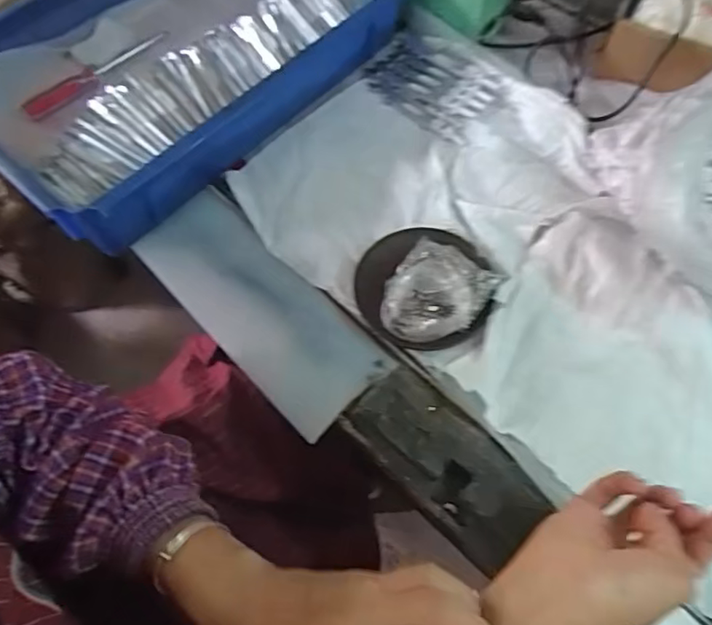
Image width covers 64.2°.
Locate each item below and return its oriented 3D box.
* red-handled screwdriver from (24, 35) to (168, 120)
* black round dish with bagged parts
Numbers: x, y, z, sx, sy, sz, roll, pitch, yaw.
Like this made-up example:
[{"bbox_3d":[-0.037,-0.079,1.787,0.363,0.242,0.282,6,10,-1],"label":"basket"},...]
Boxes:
[{"bbox_3d":[-0.274,-0.253,0.602,0.020,0.015,0.166,40,69,20],"label":"red-handled screwdriver"},{"bbox_3d":[0.058,-0.026,0.466,0.109,0.029,0.112,0,61,1],"label":"black round dish with bagged parts"}]

